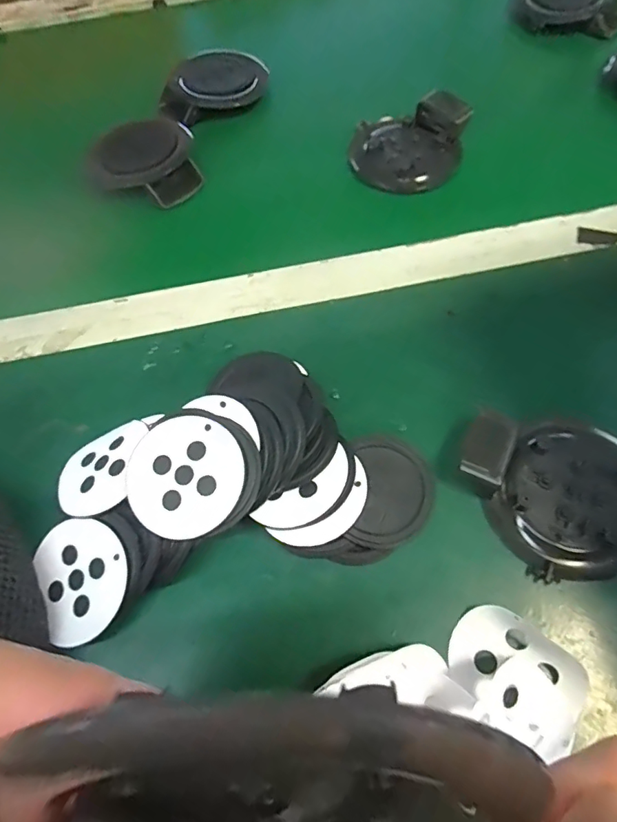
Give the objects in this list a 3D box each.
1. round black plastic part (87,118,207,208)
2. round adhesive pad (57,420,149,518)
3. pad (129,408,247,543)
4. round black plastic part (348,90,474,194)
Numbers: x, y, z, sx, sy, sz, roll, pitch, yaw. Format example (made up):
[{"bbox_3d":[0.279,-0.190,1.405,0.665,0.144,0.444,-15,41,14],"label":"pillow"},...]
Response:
[{"bbox_3d":[-0.137,-0.204,0.421,0.085,0.044,0.084,-2,63,4],"label":"round black plastic part"},{"bbox_3d":[-0.118,0.032,0.276,0.050,0.006,0.057,-14,52,15],"label":"round adhesive pad"},{"bbox_3d":[-0.064,0.033,0.253,0.059,0.004,0.062,-2,73,7],"label":"pad"},{"bbox_3d":[0.085,-0.230,0.415,0.089,0.031,0.088,-2,63,4],"label":"round black plastic part"}]

